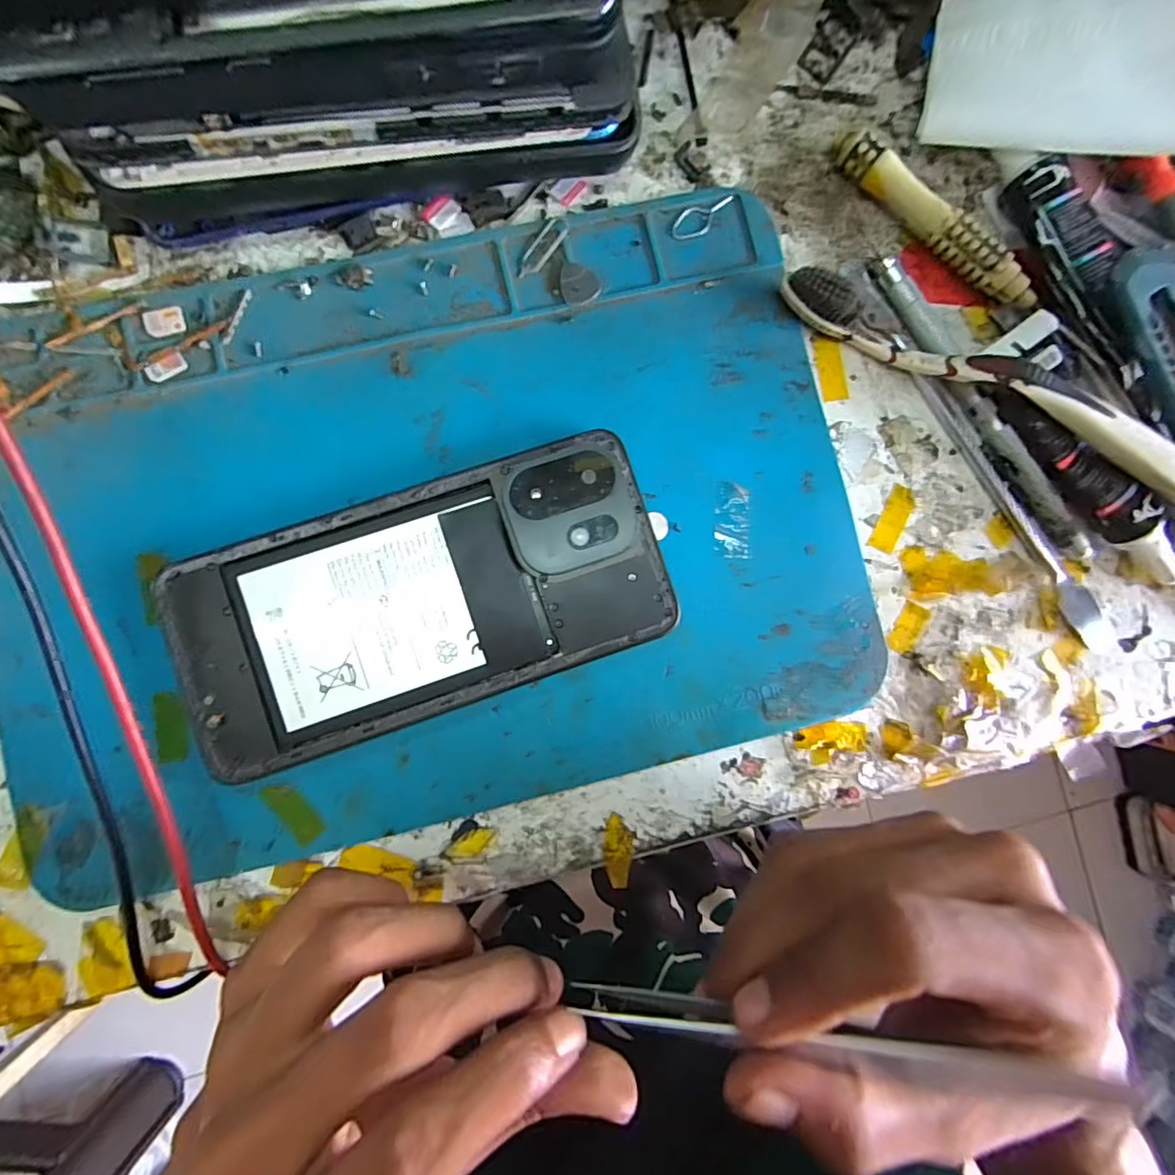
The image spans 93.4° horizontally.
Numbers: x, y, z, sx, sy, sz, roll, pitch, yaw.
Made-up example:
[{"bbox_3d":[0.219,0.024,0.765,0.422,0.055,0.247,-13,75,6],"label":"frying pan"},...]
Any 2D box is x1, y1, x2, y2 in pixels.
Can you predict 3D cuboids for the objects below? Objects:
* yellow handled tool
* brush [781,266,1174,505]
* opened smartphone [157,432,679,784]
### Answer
[{"bbox_3d":[0.127,-0.135,0.205,0.090,0.015,0.010,42,86,-1],"label":"yellow handled tool"},{"bbox_3d":[0.148,-0.071,0.196,0.169,0.028,0.018,29,86,-2],"label":"brush"},{"bbox_3d":[-0.054,0.004,0.188,0.159,0.009,0.073,-19,89,-4],"label":"opened smartphone"}]

